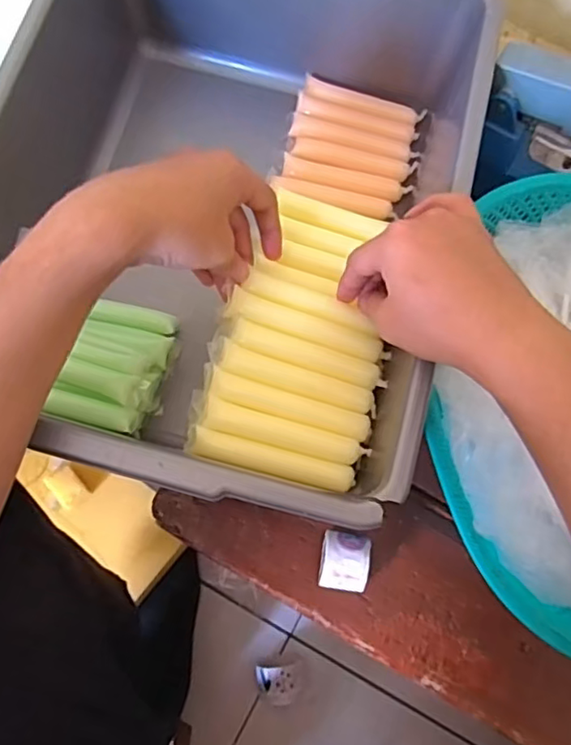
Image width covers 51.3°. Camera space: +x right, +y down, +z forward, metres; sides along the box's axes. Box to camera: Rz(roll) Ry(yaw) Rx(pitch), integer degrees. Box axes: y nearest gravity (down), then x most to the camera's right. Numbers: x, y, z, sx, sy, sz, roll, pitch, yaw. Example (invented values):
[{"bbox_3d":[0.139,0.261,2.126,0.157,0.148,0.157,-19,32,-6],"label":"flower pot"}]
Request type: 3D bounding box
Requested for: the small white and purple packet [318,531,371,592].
[{"bbox_3d":[0.041,0.131,0.415,0.032,0.025,0.037,11,74,0],"label":"small white and purple packet"}]

